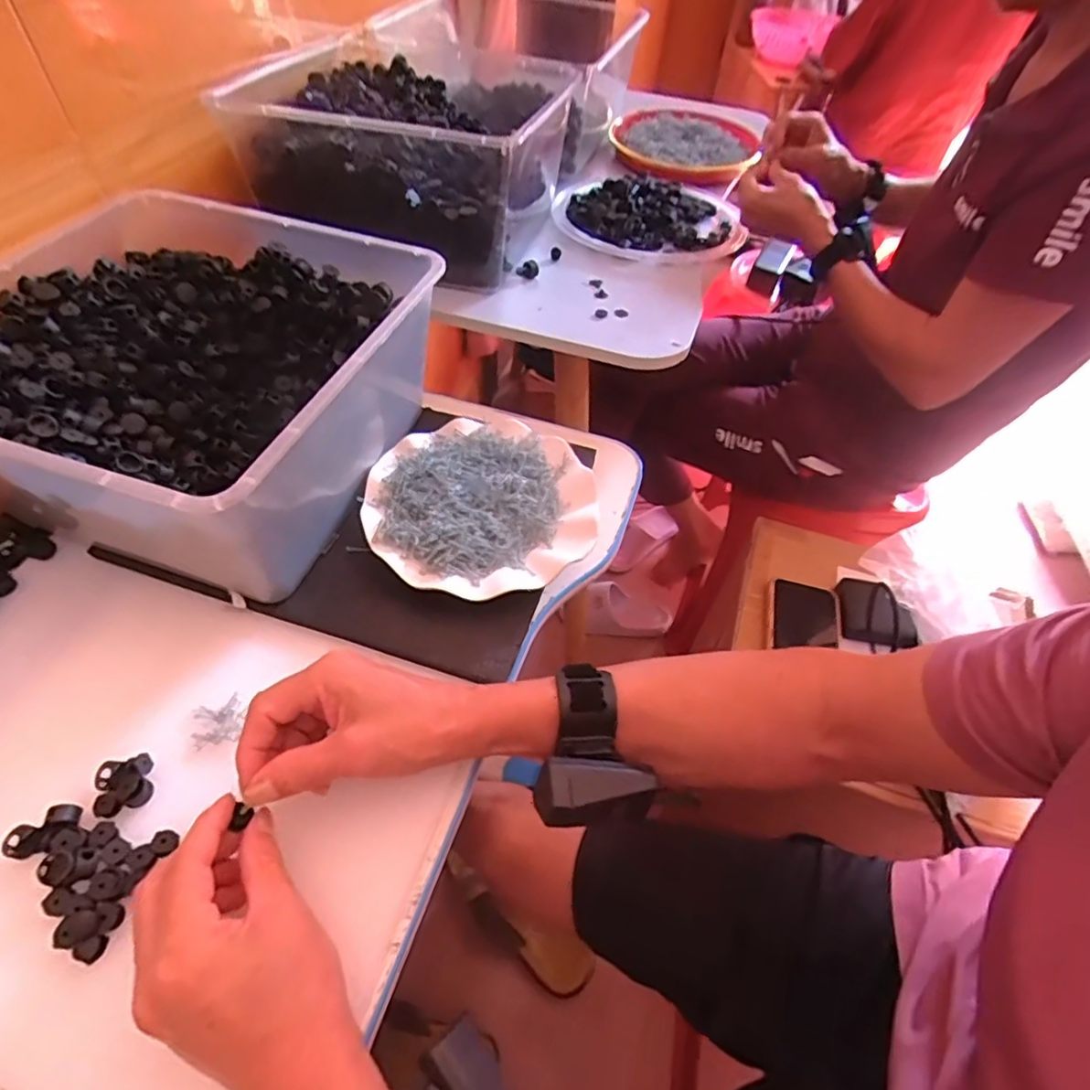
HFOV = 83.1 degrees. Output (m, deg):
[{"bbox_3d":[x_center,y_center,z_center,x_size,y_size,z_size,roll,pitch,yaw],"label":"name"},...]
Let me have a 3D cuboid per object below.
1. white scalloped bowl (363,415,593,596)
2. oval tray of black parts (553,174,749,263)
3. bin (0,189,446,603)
[{"bbox_3d":[-0.052,-0.032,0.504,0.178,0.036,0.177,2,51,-2],"label":"white scalloped bowl"},{"bbox_3d":[0.129,-0.424,0.768,0.220,0.024,0.242,1,51,-3],"label":"oval tray of black parts"},{"bbox_3d":[-0.267,-0.119,0.487,0.296,0.149,0.298,15,52,8],"label":"bin"}]

